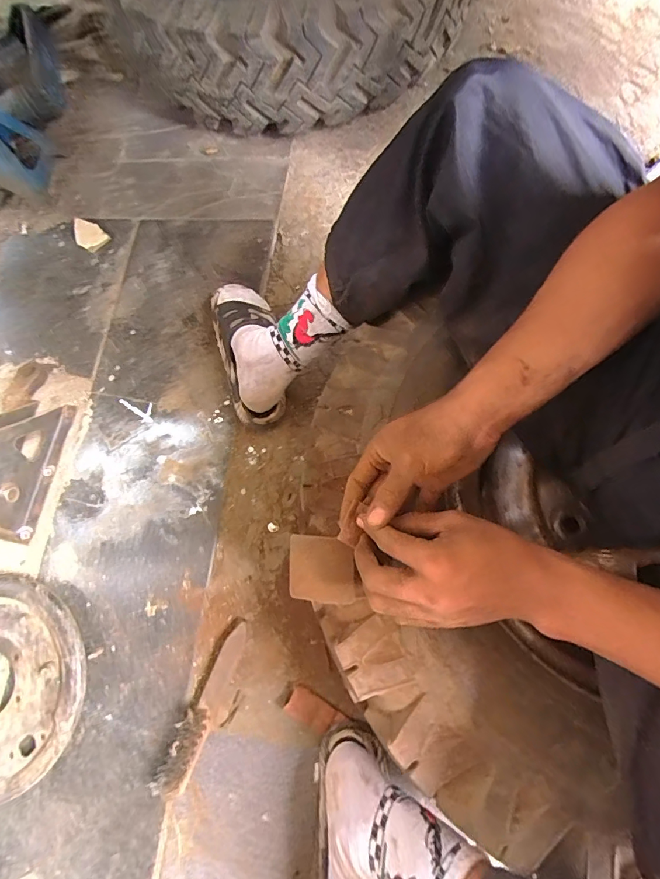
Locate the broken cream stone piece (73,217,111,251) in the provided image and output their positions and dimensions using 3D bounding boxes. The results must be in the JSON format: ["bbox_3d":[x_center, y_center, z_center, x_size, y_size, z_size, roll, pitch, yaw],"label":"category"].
[{"bbox_3d":[-0.501,-0.426,0.874,0.084,0.020,0.054,42,77,14],"label":"broken cream stone piece"}]

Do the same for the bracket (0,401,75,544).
[{"bbox_3d":[-0.524,0.033,0.676,0.082,0.130,0.238,7,72,4],"label":"bracket"}]

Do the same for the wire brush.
[{"bbox_3d":[-0.174,0.372,0.591,0.059,0.041,0.229,23,74,9],"label":"wire brush"}]

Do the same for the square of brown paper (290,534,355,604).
[{"bbox_3d":[-0.008,0.127,0.414,0.065,0.005,0.063,-1,84,16],"label":"square of brown paper"}]

